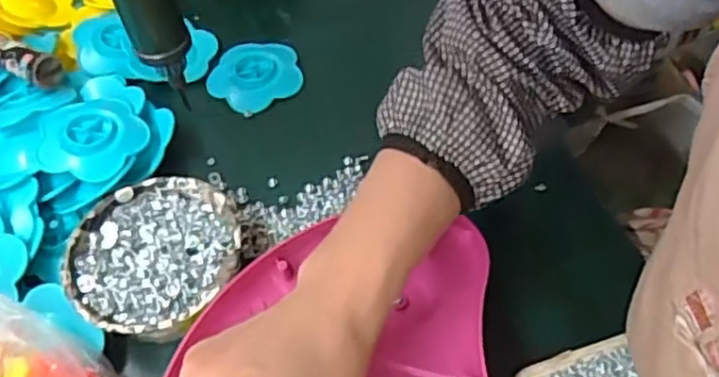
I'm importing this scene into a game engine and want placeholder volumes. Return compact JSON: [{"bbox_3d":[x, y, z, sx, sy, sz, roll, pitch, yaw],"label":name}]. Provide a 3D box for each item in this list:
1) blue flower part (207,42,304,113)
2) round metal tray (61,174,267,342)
[{"bbox_3d":[-0.087,-0.100,0.603,0.073,0.007,0.080,-3,53,4],"label":"blue flower part"},{"bbox_3d":[-0.133,0.047,0.469,0.113,0.035,0.116,-3,53,4],"label":"round metal tray"}]

